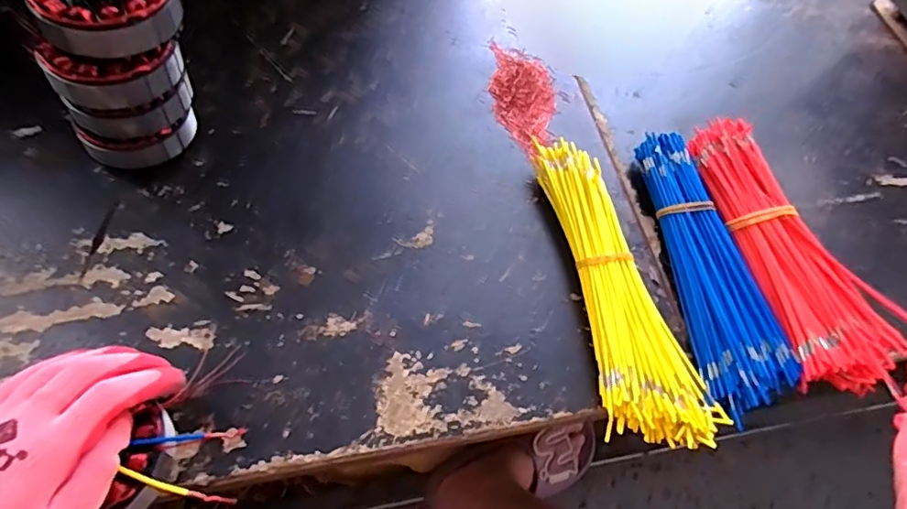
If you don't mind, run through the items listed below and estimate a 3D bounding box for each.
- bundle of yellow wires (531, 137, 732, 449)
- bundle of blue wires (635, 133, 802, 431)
[{"bbox_3d":[0.133,0.016,0.445,0.081,0.030,0.258,-4,61,-11],"label":"bundle of yellow wires"},{"bbox_3d":[0.216,0.003,0.468,0.068,0.026,0.250,-1,60,-9],"label":"bundle of blue wires"}]

